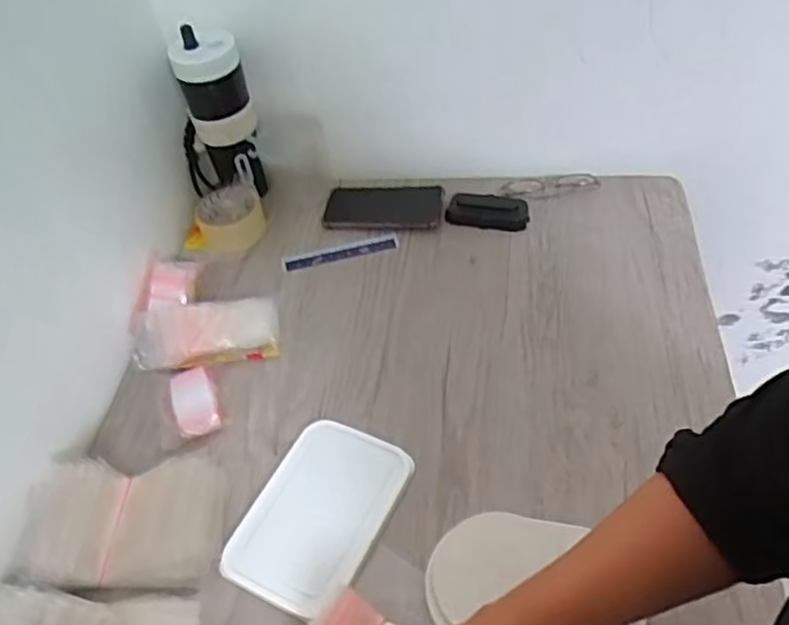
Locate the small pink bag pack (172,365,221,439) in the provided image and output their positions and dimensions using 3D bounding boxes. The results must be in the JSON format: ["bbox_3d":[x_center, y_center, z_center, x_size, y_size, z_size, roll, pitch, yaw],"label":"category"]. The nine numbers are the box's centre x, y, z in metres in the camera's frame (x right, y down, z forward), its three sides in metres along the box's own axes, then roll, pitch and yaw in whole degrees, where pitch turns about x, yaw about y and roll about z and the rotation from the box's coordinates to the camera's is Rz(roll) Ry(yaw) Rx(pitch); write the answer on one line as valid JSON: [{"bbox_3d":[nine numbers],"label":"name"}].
[{"bbox_3d":[-0.222,0.098,0.765,0.046,0.015,0.086,-20,51,-12],"label":"small pink bag pack"}]

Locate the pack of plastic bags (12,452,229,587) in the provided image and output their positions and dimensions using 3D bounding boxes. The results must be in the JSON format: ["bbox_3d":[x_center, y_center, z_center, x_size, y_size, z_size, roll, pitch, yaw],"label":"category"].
[{"bbox_3d":[-0.258,0.198,0.665,0.184,0.040,0.122,-3,50,2],"label":"pack of plastic bags"}]

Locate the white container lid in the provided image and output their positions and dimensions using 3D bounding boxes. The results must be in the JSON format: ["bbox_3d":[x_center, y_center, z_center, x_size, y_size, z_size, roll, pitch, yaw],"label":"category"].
[{"bbox_3d":[-0.072,0.191,0.674,0.118,0.012,0.186,20,54,20],"label":"white container lid"}]

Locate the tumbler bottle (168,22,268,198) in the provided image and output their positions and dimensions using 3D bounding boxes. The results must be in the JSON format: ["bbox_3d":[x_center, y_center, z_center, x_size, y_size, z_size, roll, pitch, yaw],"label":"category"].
[{"bbox_3d":[-0.239,-0.255,0.924,0.106,0.214,0.075,-21,49,-10],"label":"tumbler bottle"}]

